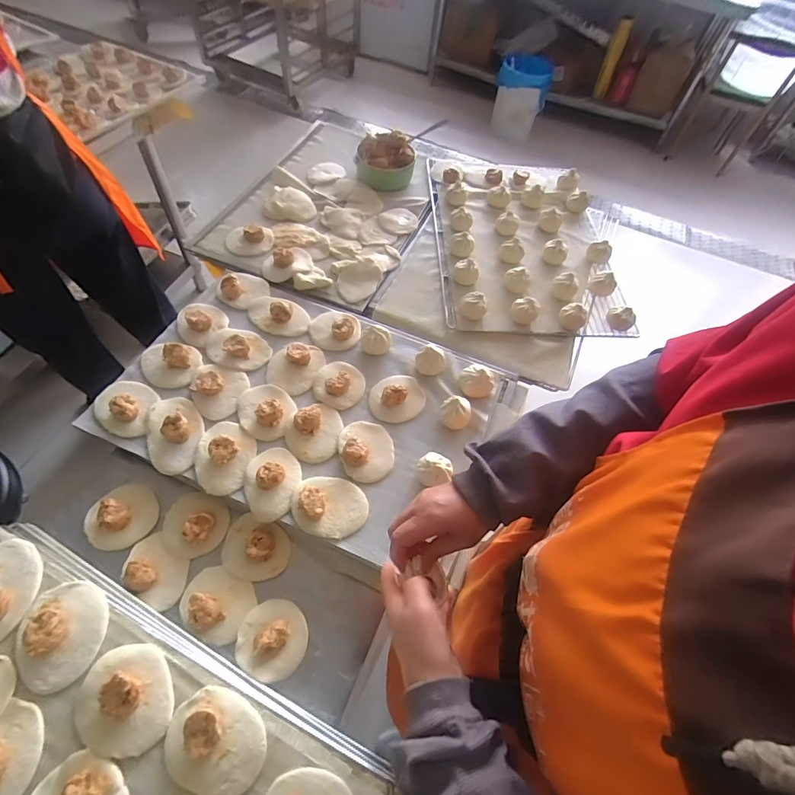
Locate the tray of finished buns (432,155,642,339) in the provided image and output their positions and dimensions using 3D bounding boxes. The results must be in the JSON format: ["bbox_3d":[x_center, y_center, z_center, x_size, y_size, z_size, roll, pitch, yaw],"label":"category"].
[{"bbox_3d":[0.288,-0.383,0.970,0.397,0.051,0.581,2,58,-6],"label":"tray of finished buns"}]

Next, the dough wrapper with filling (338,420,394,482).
[{"bbox_3d":[-0.048,0.078,0.662,0.084,0.030,0.101,-11,60,-14],"label":"dough wrapper with filling"}]

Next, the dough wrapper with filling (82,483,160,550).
[{"bbox_3d":[-0.400,0.168,0.611,0.088,0.038,0.095,26,59,10],"label":"dough wrapper with filling"}]

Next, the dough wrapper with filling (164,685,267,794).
[{"bbox_3d":[-0.191,0.359,0.441,0.102,0.033,0.082,20,58,6],"label":"dough wrapper with filling"}]

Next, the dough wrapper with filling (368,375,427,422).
[{"bbox_3d":[0.000,-0.008,0.716,0.091,0.032,0.085,3,58,-5],"label":"dough wrapper with filling"}]

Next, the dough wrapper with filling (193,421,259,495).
[{"bbox_3d":[-0.260,0.082,0.631,0.080,0.024,0.112,11,57,0],"label":"dough wrapper with filling"}]

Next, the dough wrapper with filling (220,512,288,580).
[{"bbox_3d":[-0.203,0.216,0.611,0.088,0.030,0.082,3,58,-5],"label":"dough wrapper with filling"}]

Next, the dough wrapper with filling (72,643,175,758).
[{"bbox_3d":[-0.293,0.317,0.441,0.093,0.035,0.098,3,58,-5],"label":"dough wrapper with filling"}]

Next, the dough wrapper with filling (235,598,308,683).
[{"bbox_3d":[-0.162,0.311,0.550,0.088,0.039,0.088,3,58,-5],"label":"dough wrapper with filling"}]

